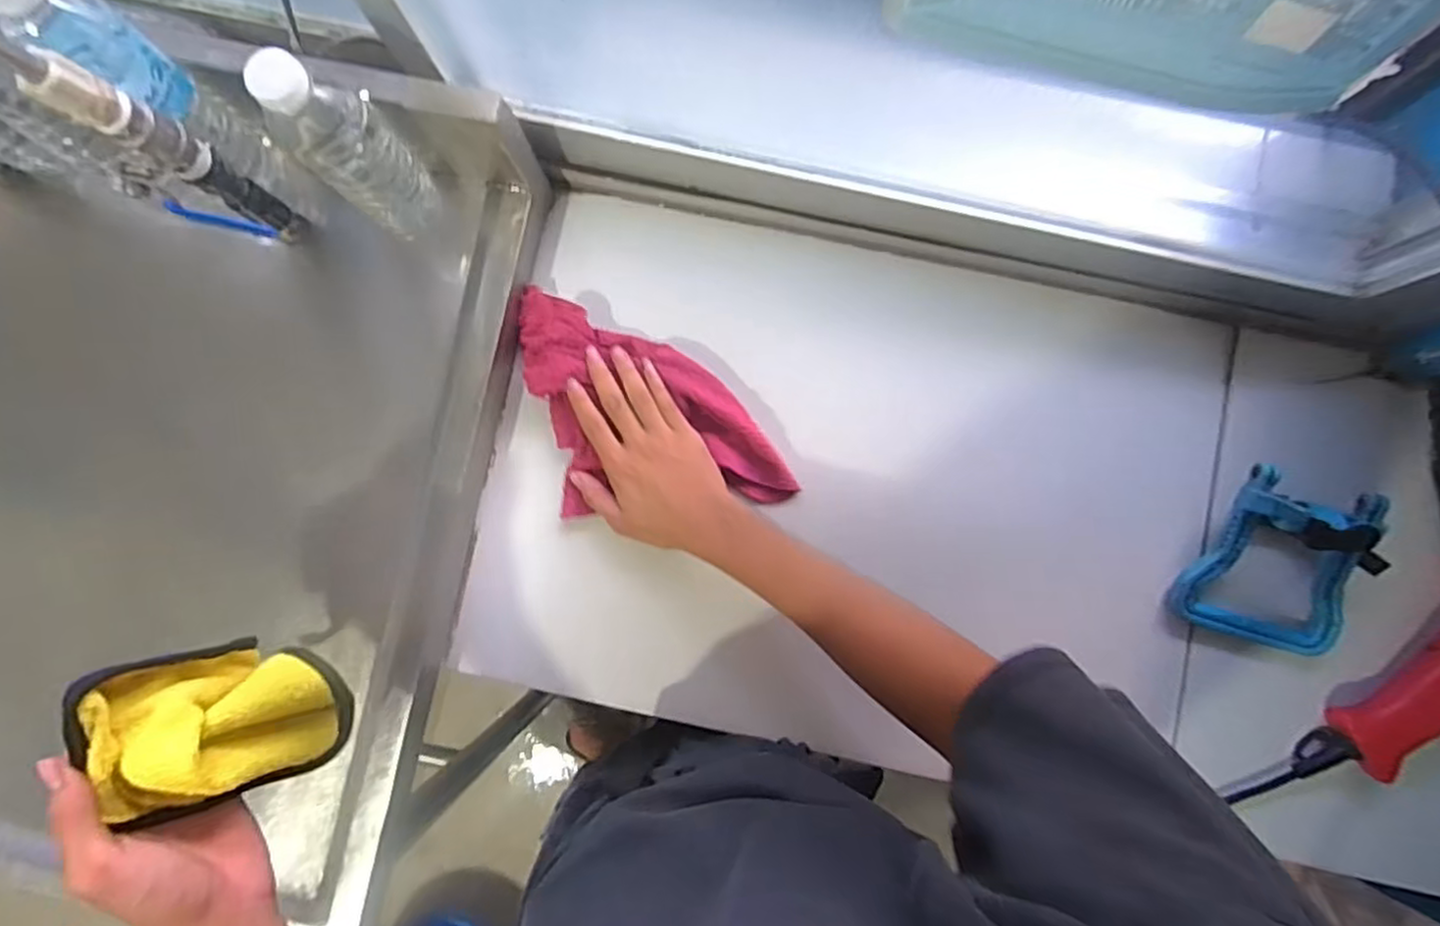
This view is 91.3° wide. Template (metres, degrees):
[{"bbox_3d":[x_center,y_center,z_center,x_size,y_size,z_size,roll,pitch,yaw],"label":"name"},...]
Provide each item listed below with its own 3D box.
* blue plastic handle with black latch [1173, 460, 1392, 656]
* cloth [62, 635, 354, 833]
[{"bbox_3d":[0.454,0.080,0.559,0.133,0.058,0.132,0,85,0],"label":"blue plastic handle with black latch"},{"bbox_3d":[-0.296,0.159,0.427,0.087,0.151,0.090,3,85,0],"label":"cloth"}]

